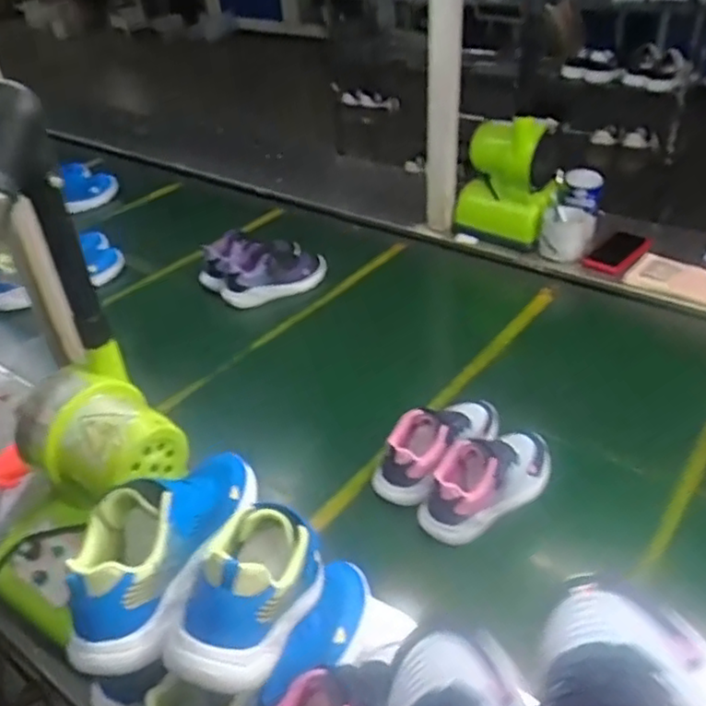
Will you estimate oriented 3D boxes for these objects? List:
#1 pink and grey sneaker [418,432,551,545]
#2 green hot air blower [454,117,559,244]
[{"bbox_3d":[0.175,0.156,0.859,0.190,0.105,0.085,-23,39,-29],"label":"pink and grey sneaker"},{"bbox_3d":[0.294,-0.341,1.301,0.090,0.243,0.205,-15,36,-21],"label":"green hot air blower"}]

